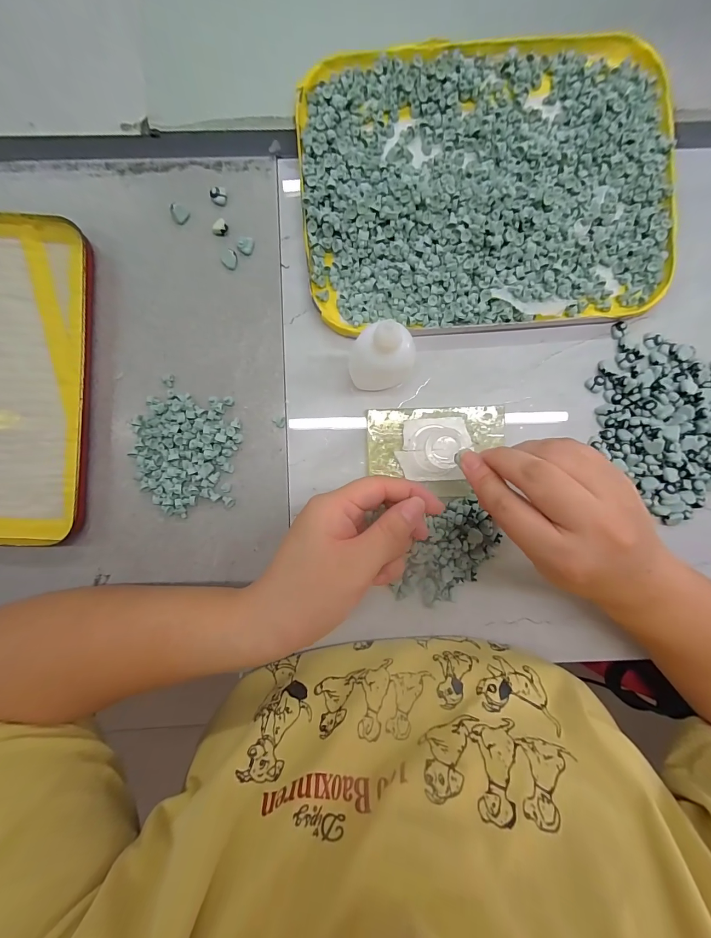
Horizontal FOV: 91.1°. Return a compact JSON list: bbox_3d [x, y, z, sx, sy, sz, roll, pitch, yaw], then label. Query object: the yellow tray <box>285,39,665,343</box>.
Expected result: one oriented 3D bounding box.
[{"bbox_3d":[0.098,-0.208,0.258,0.269,0.024,0.203,-5,91,0],"label":"yellow tray"}]

